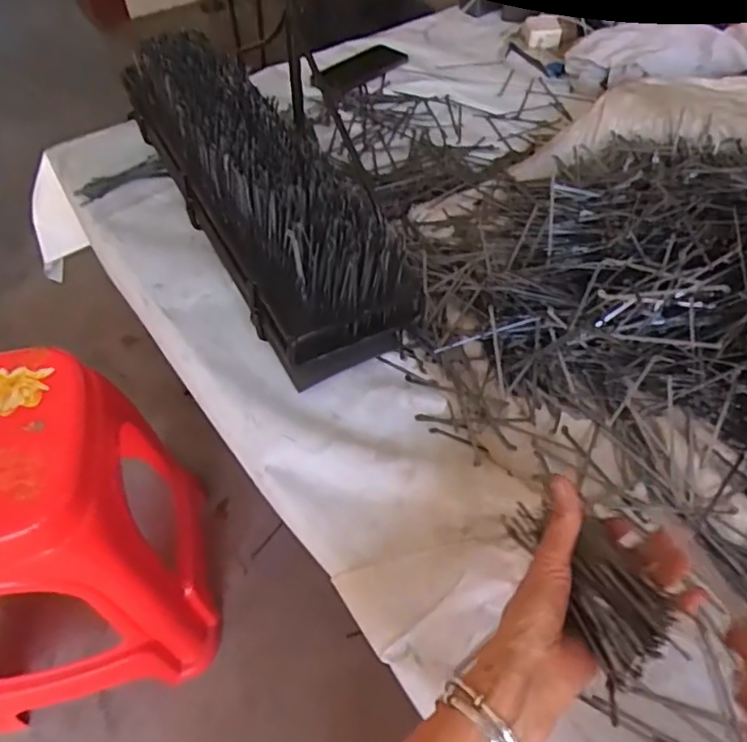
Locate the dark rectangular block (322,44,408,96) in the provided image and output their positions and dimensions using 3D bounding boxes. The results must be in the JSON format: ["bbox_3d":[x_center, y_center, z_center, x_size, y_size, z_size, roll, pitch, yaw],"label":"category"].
[{"bbox_3d":[-0.018,-0.490,1.023,0.159,0.014,0.079,-38,59,-25],"label":"dark rectangular block"}]

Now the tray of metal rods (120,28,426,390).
[{"bbox_3d":[-0.151,-0.219,0.742,0.160,0.126,0.532,-29,56,-17],"label":"tray of metal rods"}]

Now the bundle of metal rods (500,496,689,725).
[{"bbox_3d":[0.147,0.138,0.423,0.068,0.026,0.150,-16,33,-8],"label":"bundle of metal rods"}]

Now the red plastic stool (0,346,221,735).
[{"bbox_3d":[-0.452,0.243,0.906,0.319,0.476,0.324,-11,51,-6],"label":"red plastic stool"}]

